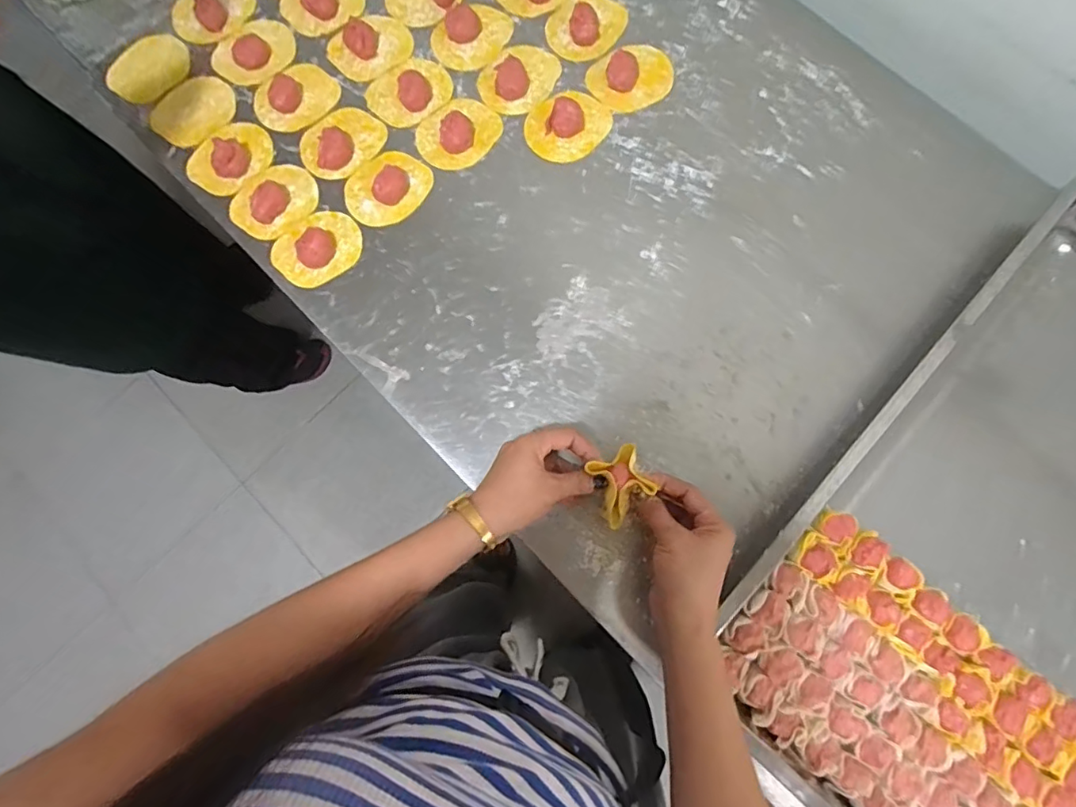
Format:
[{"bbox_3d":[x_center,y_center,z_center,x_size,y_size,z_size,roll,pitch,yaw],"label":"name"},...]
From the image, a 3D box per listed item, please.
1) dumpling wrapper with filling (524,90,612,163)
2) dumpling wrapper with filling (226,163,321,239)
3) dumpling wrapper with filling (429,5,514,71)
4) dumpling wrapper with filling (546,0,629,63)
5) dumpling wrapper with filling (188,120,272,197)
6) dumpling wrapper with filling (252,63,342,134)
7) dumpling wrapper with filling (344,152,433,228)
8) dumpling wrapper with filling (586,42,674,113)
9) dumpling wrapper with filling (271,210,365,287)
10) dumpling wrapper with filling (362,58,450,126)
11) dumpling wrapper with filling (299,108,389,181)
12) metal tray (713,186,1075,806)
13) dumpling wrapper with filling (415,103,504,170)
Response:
[{"bbox_3d":[0.032,-0.291,0.561,0.087,0.020,0.069,-22,78,-2],"label":"dumpling wrapper with filling"},{"bbox_3d":[-0.269,-0.208,0.551,0.086,0.016,0.066,-38,79,-5],"label":"dumpling wrapper with filling"},{"bbox_3d":[-0.073,-0.402,0.590,0.068,0.013,0.088,42,83,9],"label":"dumpling wrapper with filling"},{"bbox_3d":[0.052,-0.414,0.585,0.075,0.022,0.091,33,81,8],"label":"dumpling wrapper with filling"},{"bbox_3d":[-0.317,-0.257,0.558,0.074,0.029,0.082,35,82,9],"label":"dumpling wrapper with filling"},{"bbox_3d":[-0.262,-0.331,0.578,0.075,0.019,0.086,41,83,9],"label":"dumpling wrapper with filling"},{"bbox_3d":[-0.156,-0.226,0.551,0.073,0.023,0.089,44,83,10],"label":"dumpling wrapper with filling"},{"bbox_3d":[0.099,-0.345,0.572,0.088,0.012,0.070,-29,79,-4],"label":"dumpling wrapper with filling"},{"bbox_3d":[-0.221,-0.159,0.537,0.086,0.020,0.065,-34,79,-5],"label":"dumpling wrapper with filling"},{"bbox_3d":[-0.136,-0.333,0.576,0.087,0.019,0.071,-35,79,-5],"label":"dumpling wrapper with filling"},{"bbox_3d":[-0.209,-0.278,0.565,0.088,0.020,0.071,-44,80,-7],"label":"dumpling wrapper with filling"},{"bbox_3d":[0.459,0.122,0.454,0.403,0.052,0.657,43,83,10],"label":"metal tray"},{"bbox_3d":[-0.083,-0.286,0.561,0.087,0.025,0.066,-39,80,-6],"label":"dumpling wrapper with filling"}]

